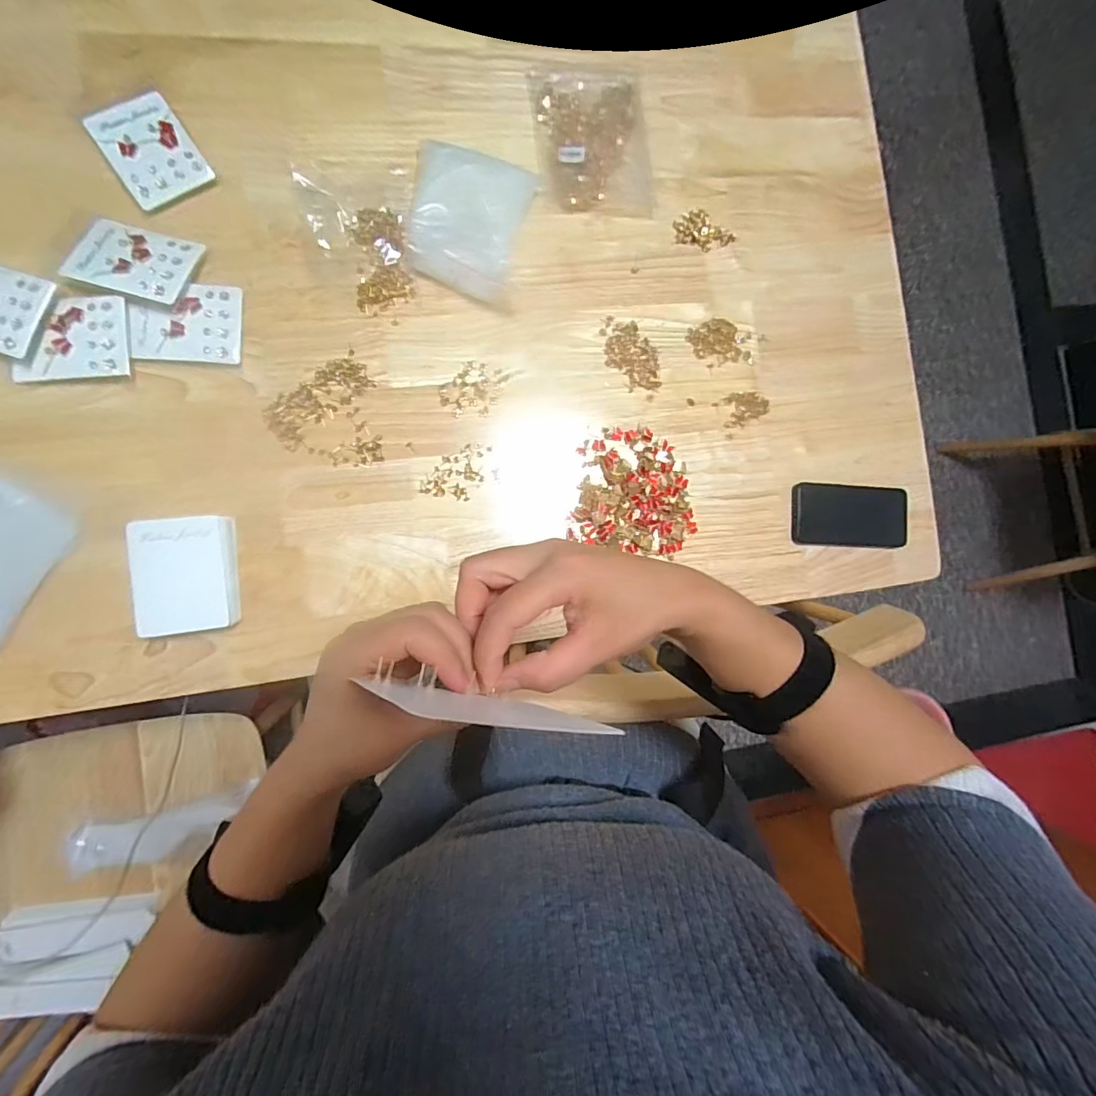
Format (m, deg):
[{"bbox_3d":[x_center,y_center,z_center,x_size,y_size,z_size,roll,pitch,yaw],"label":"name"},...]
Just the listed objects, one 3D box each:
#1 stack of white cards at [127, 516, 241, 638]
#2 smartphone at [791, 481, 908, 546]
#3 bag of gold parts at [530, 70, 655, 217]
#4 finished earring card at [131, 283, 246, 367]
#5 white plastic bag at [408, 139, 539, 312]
[{"bbox_3d":[-0.351,0.026,0.484,0.083,0.035,0.108,-5,87,-9],"label":"stack of white cards"},{"bbox_3d":[0.371,-0.040,0.624,0.150,0.015,0.074,2,96,-7],"label":"smartphone"},{"bbox_3d":[0.055,-0.487,0.590,0.132,0.022,0.178,-6,87,-9],"label":"bag of gold parts"},{"bbox_3d":[-0.368,-0.229,0.511,0.102,0.010,0.080,0,88,-7],"label":"finished earring card"},{"bbox_3d":[-0.087,-0.363,0.549,0.126,0.050,0.153,12,85,-8],"label":"white plastic bag"}]

